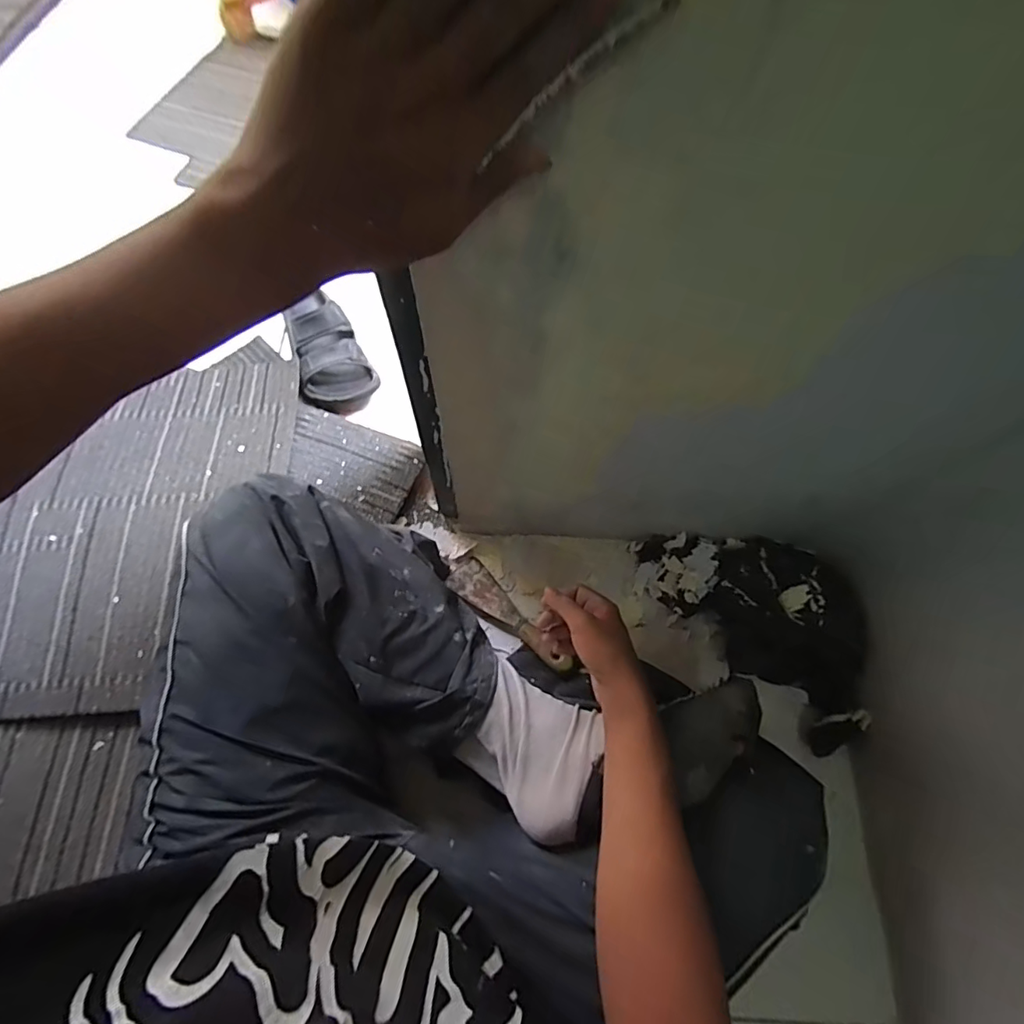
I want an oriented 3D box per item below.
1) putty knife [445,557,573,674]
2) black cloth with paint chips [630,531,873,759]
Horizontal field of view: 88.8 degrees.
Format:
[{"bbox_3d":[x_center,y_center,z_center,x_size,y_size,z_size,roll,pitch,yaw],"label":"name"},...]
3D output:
[{"bbox_3d":[-0.003,0.134,0.679,0.196,0.022,0.051,38,72,22],"label":"putty knife"},{"bbox_3d":[0.330,0.123,0.677,0.337,0.062,0.182,43,73,14],"label":"black cloth with paint chips"}]

